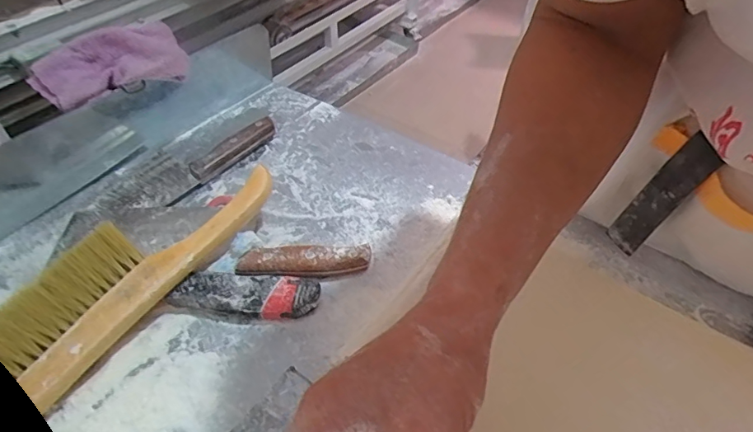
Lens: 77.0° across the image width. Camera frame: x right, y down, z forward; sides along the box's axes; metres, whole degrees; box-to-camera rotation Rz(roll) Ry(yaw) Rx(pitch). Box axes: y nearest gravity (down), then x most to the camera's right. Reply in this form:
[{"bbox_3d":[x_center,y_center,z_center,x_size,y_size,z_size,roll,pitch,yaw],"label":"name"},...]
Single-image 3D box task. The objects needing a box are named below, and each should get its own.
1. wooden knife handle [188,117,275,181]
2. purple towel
[{"bbox_3d":[-0.171,-0.079,0.564,0.027,0.025,0.118,28,51,22],"label":"wooden knife handle"},{"bbox_3d":[-0.285,-0.164,0.514,0.150,0.025,0.075,-34,87,-24],"label":"purple towel"}]

